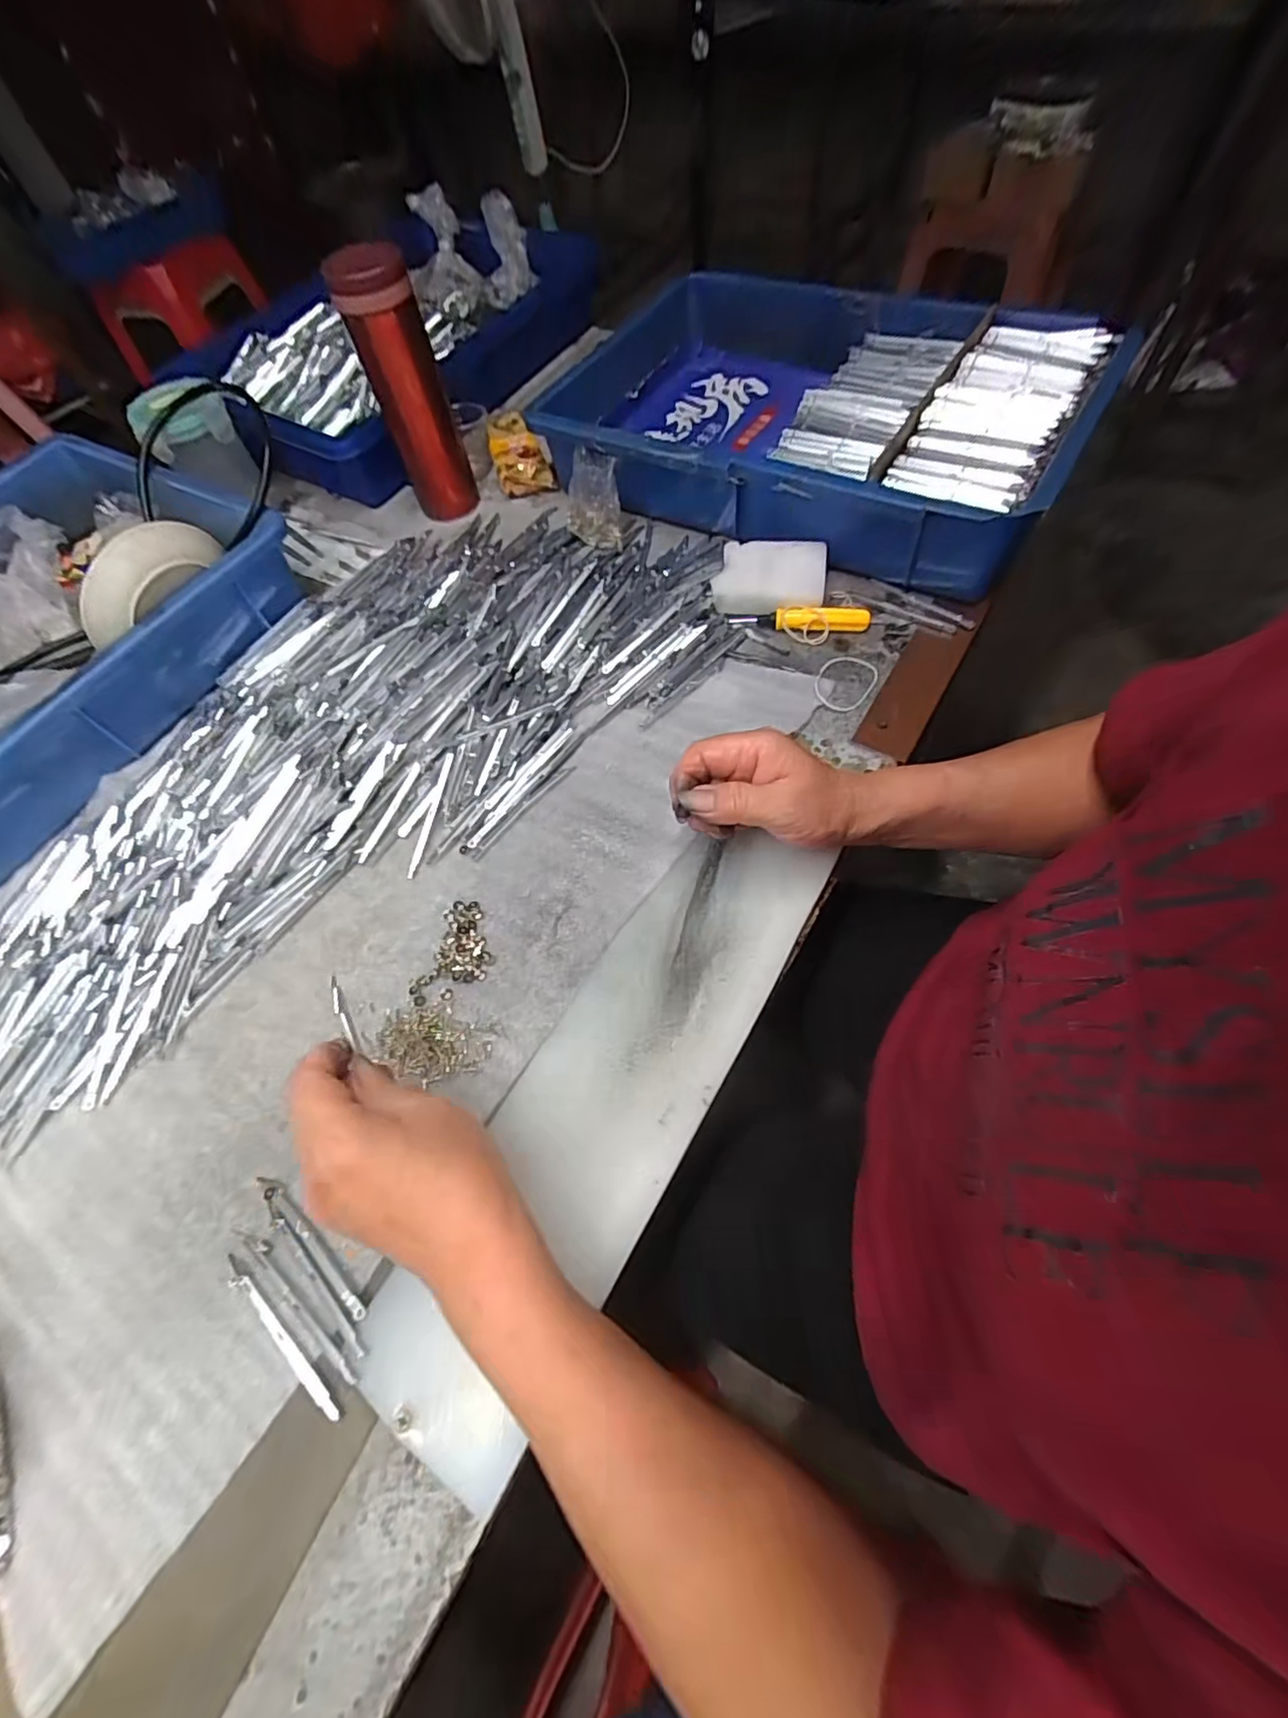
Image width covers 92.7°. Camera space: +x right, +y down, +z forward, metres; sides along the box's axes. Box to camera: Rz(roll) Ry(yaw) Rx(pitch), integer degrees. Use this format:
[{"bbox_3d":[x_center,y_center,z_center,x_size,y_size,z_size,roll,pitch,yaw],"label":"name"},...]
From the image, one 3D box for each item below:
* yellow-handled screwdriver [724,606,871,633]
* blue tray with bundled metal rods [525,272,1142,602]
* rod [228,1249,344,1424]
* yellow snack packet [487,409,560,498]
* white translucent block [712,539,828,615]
[{"bbox_3d":[0.120,-0.187,0.474,0.104,0.014,0.017,5,62,9],"label":"yellow-handled screwdriver"},{"bbox_3d":[0.141,-0.385,0.532,0.413,0.089,0.261,27,67,19],"label":"blue tray with bundled metal rods"},{"bbox_3d":[-0.174,0.226,0.293,0.093,0.006,0.008,33,70,22],"label":"rod"},{"bbox_3d":[-0.129,-0.414,0.621,0.052,0.033,0.126,-19,61,-4],"label":"yellow snack packet"},{"bbox_3d":[0.100,-0.227,0.492,0.084,0.023,0.065,5,62,9],"label":"white translucent block"}]

